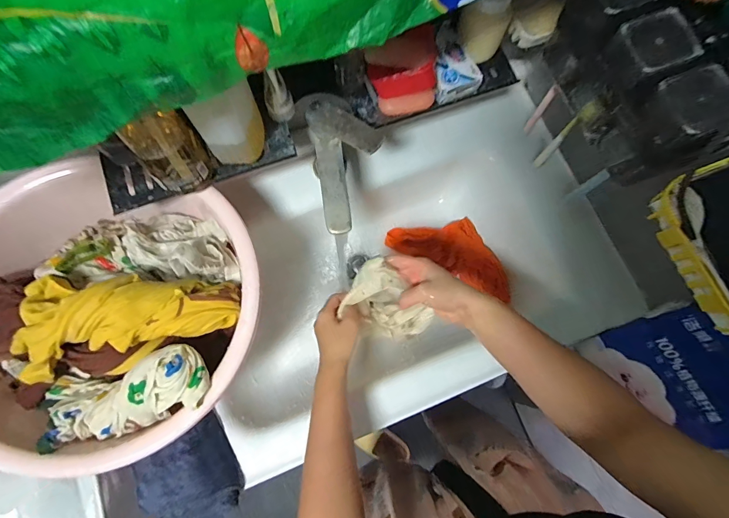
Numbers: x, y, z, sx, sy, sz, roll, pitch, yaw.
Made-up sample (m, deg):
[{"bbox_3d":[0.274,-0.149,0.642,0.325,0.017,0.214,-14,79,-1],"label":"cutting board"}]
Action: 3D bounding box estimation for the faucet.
[{"bbox_3d":[-0.023,-0.133,0.501,0.094,0.075,0.178,-11,77,-4],"label":"faucet"}]

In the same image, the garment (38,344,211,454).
[{"bbox_3d":[-0.281,0.159,0.431,0.203,0.059,0.081,-15,77,-5],"label":"garment"}]

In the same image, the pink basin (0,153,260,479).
[{"bbox_3d":[-0.324,0.055,0.474,0.377,0.137,0.359,-22,78,-7],"label":"pink basin"}]

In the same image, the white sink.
[{"bbox_3d":[0.070,0.011,0.685,0.693,0.179,0.459,-20,78,-6],"label":"white sink"}]

